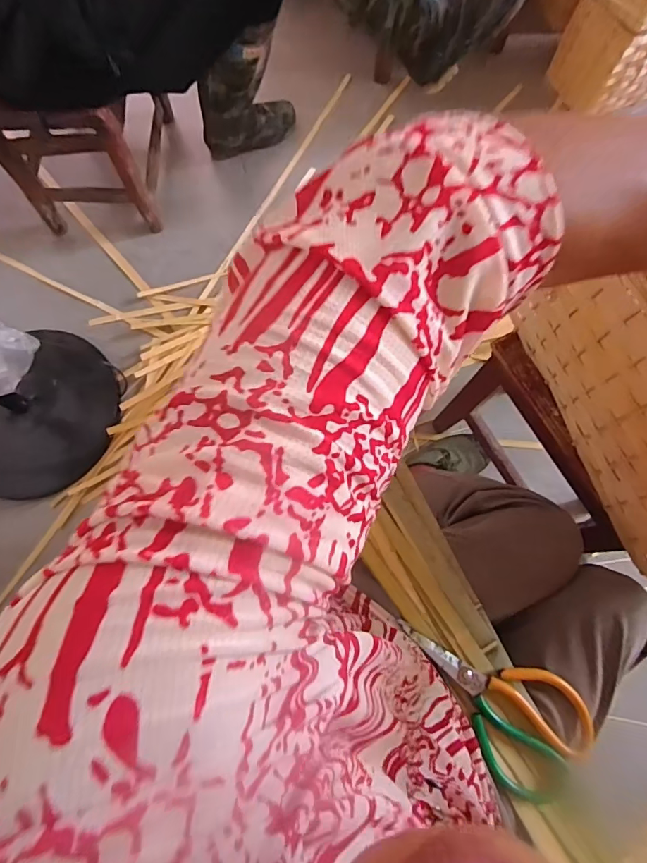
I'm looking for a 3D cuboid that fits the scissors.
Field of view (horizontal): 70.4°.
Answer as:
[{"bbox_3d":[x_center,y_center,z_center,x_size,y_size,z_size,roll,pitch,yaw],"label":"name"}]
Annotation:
[{"bbox_3d":[0.172,0.242,0.430,0.102,0.015,0.188,-34,77,-7],"label":"scissors"}]

